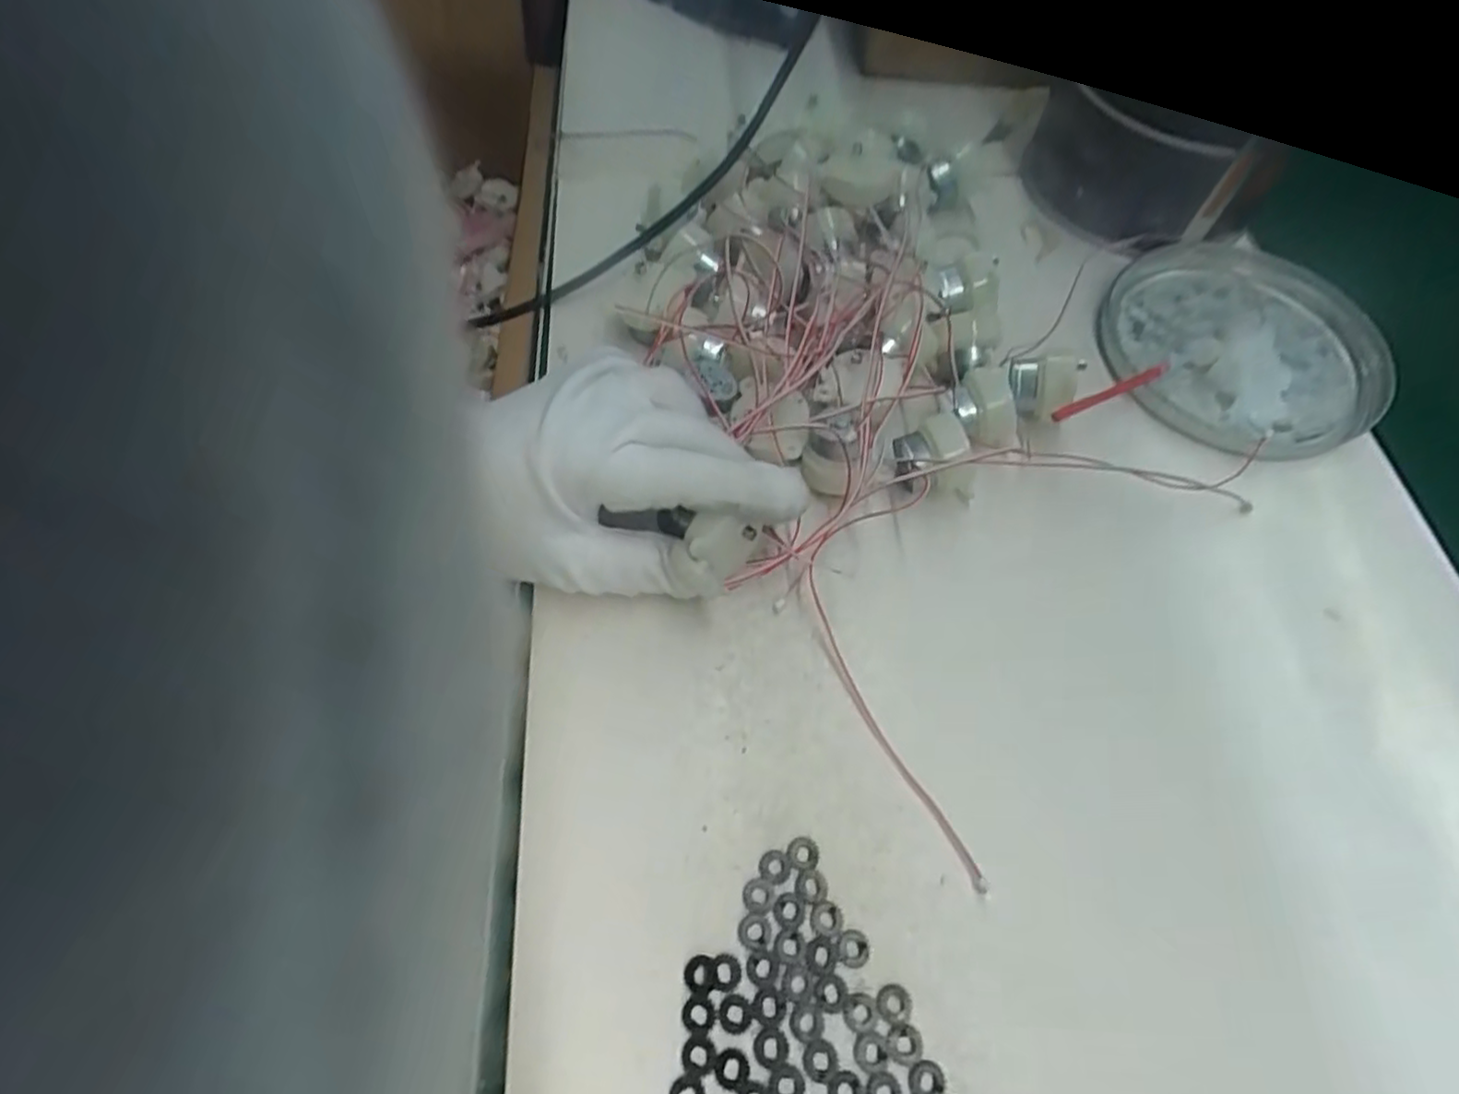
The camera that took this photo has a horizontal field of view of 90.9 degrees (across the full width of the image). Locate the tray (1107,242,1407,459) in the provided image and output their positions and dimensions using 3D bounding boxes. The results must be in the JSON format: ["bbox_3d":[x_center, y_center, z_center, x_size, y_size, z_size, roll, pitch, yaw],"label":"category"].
[{"bbox_3d":[0.260,-0.105,0.362,0.128,0.017,0.151,40,66,17],"label":"tray"}]

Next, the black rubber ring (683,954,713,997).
[{"bbox_3d":[-0.009,0.130,0.217,0.009,0.004,0.010,-1,61,-4],"label":"black rubber ring"}]

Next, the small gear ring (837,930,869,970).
[{"bbox_3d":[0.039,0.126,0.224,0.010,0.004,0.010,1,61,-3],"label":"small gear ring"}]

